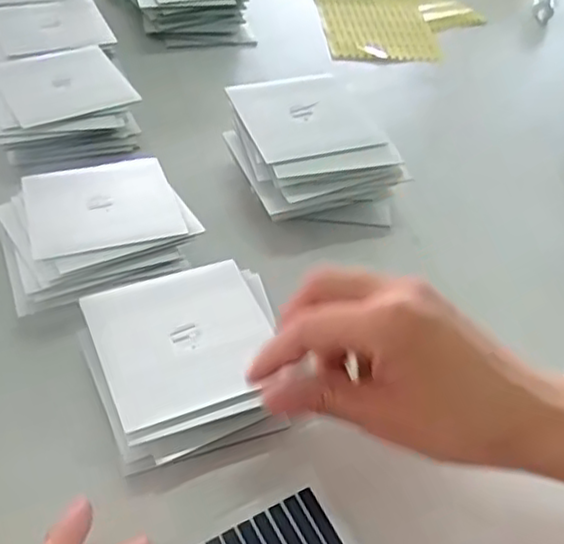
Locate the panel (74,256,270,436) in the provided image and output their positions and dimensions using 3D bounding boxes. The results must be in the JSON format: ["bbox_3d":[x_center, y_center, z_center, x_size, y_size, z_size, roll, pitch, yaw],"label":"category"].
[{"bbox_3d":[-0.052,0.033,0.360,0.088,0.006,0.088,-16,52,-21],"label":"panel"}]

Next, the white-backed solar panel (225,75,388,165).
[{"bbox_3d":[0.016,-0.113,0.486,0.092,0.004,0.087,-12,52,-20],"label":"white-backed solar panel"}]

